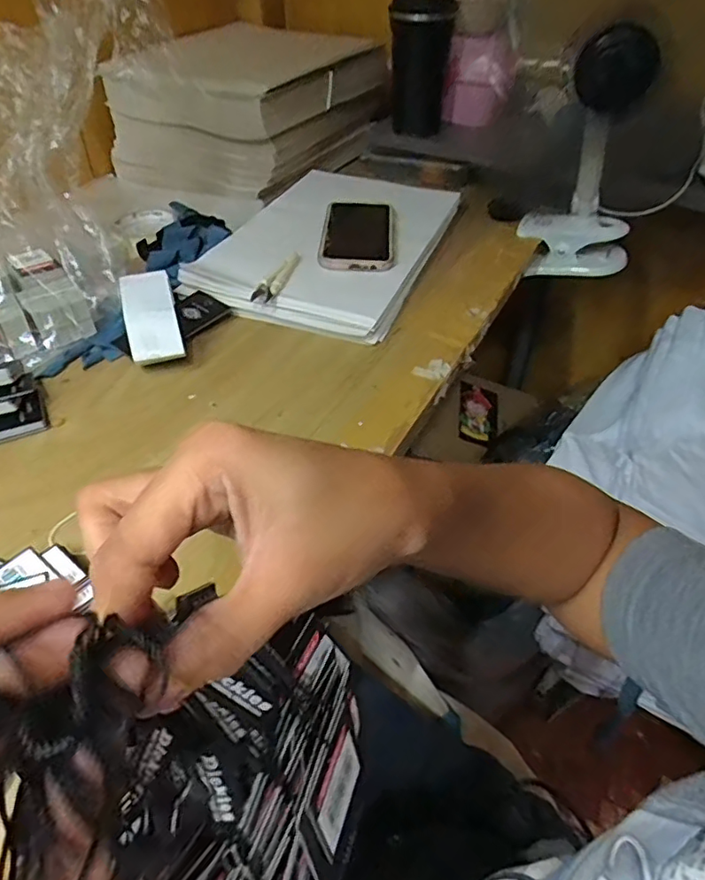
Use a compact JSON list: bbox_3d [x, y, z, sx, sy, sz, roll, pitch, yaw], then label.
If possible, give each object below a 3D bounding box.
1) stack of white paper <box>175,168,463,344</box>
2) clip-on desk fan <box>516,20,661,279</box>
[{"bbox_3d":[-0.023,-0.232,0.662,0.225,0.033,0.327,16,46,14],"label":"stack of white paper"},{"bbox_3d":[0.282,-0.313,0.650,0.132,0.251,0.121,17,46,15],"label":"clip-on desk fan"}]

